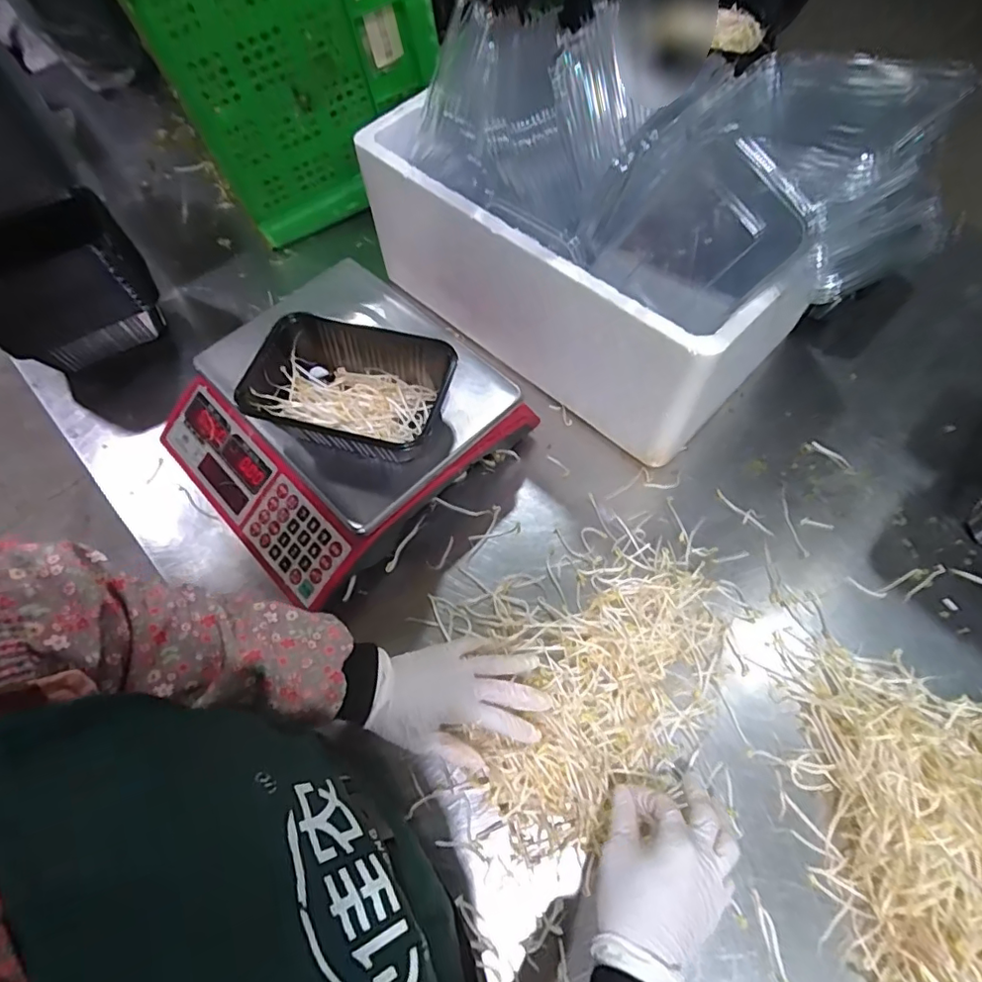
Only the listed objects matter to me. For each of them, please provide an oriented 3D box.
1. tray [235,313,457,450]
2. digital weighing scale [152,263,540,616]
[{"bbox_3d":[-0.128,-0.093,0.520,0.176,0.062,0.122,15,62,11],"label":"tray"},{"bbox_3d":[-0.169,-0.074,0.614,0.304,0.117,0.306,38,68,21],"label":"digital weighing scale"}]

